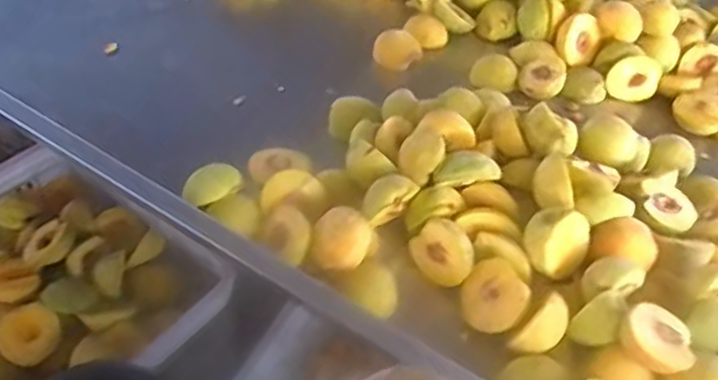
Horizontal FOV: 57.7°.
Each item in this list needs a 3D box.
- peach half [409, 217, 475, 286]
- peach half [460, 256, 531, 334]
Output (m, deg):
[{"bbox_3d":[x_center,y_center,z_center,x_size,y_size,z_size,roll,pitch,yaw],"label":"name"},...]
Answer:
[{"bbox_3d":[0.079,0.055,0.591,0.056,0.053,0.027,47,30,12],"label":"peach half"},{"bbox_3d":[0.118,0.095,0.565,0.057,0.028,0.059,-18,54,27],"label":"peach half"}]

